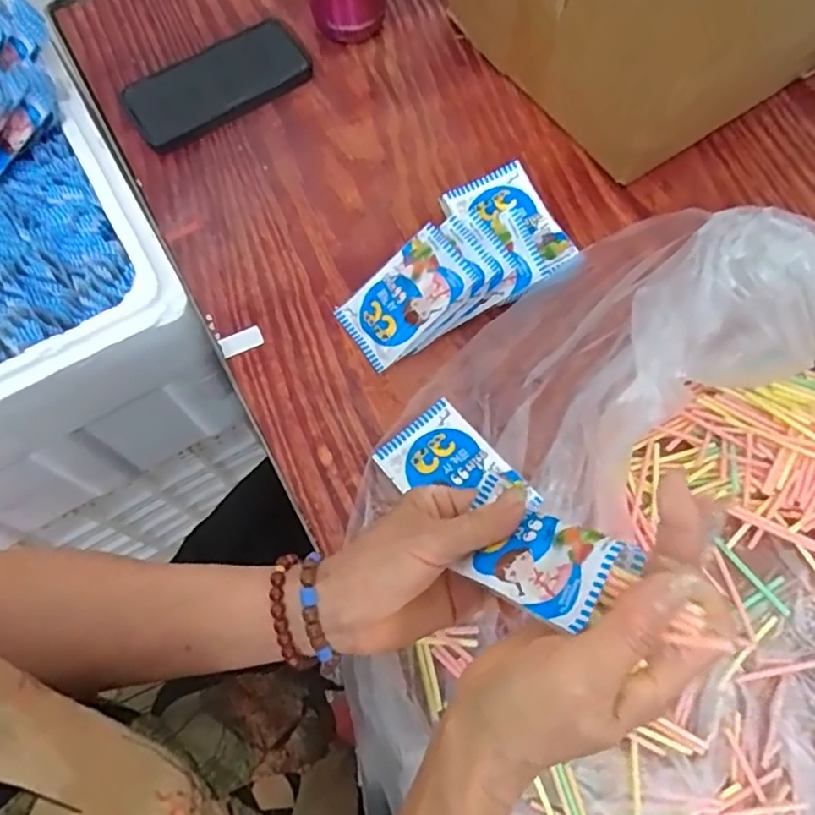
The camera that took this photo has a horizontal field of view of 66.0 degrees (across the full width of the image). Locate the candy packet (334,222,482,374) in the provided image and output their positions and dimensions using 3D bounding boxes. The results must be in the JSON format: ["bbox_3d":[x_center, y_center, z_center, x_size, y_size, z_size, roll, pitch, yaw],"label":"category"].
[{"bbox_3d":[-0.002,-0.084,0.481,0.105,0.010,0.063,-41,72,13],"label":"candy packet"}]

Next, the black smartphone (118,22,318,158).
[{"bbox_3d":[-0.172,-0.297,0.574,0.165,0.016,0.076,-29,71,-10],"label":"black smartphone"}]

